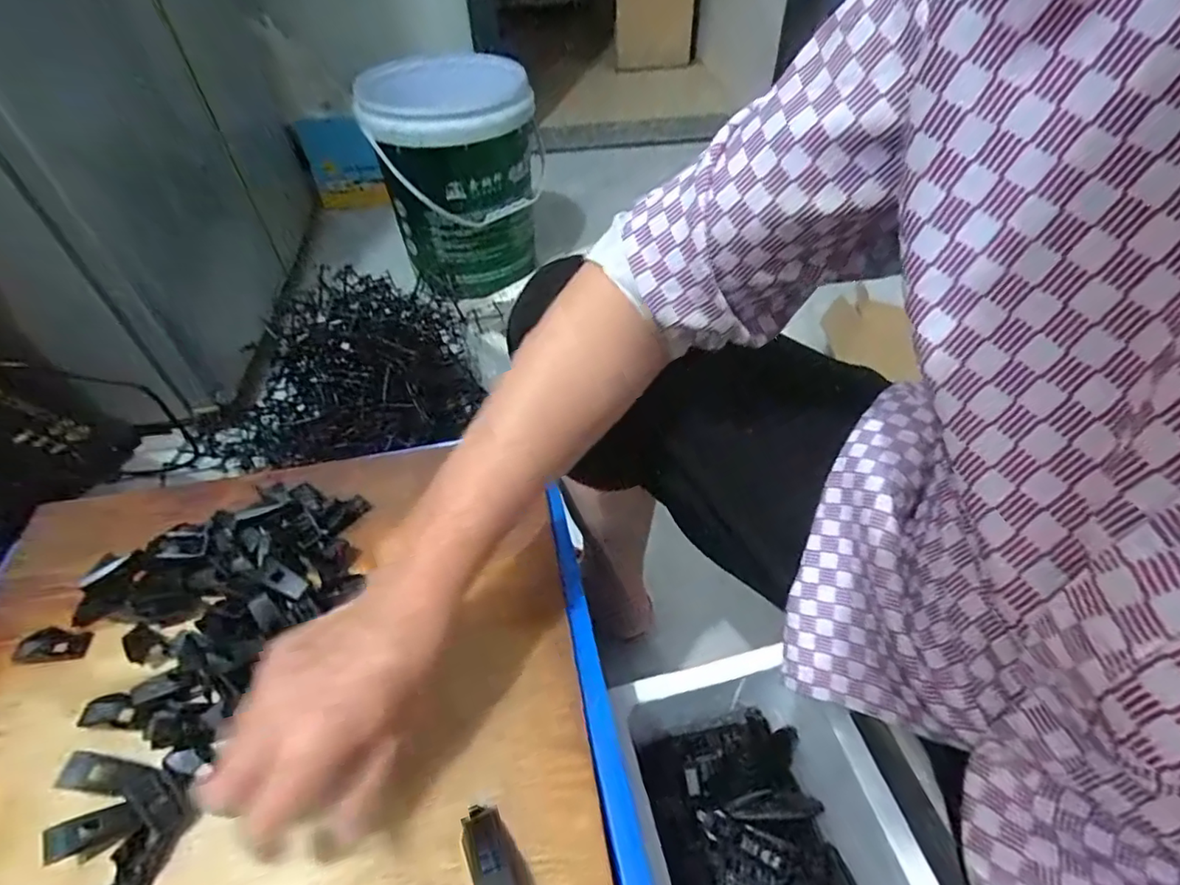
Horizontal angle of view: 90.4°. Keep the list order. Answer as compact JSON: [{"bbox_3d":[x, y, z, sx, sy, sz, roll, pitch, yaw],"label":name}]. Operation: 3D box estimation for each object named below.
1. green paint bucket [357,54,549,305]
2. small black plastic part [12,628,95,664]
[{"bbox_3d":[-0.273,-0.525,1.147,0.264,0.341,0.299,-21,51,-15],"label":"green paint bucket"},{"bbox_3d":[-0.353,0.133,0.383,0.042,0.012,0.019,-9,49,-5],"label":"small black plastic part"}]

